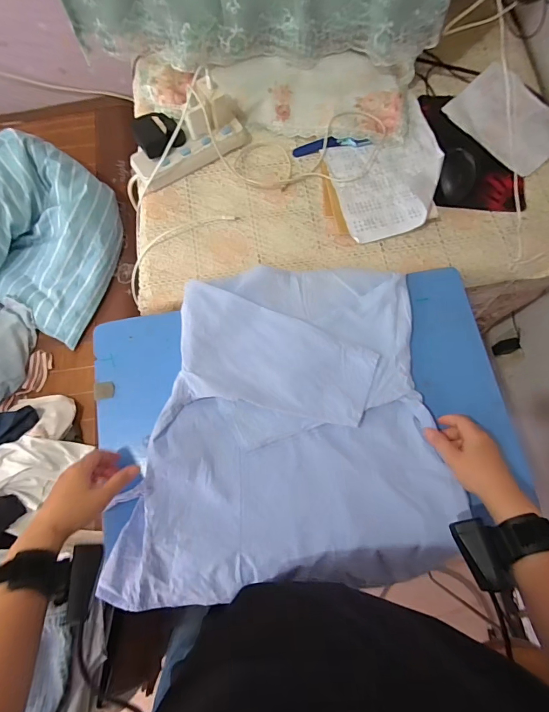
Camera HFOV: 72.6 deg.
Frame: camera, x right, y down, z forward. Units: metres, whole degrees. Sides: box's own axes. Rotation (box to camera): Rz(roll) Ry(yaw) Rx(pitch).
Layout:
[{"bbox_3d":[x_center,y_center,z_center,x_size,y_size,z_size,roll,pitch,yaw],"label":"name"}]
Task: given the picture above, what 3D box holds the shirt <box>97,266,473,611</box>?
[{"bbox_3d":[0.005,0.087,0.540,0.435,0.029,0.447,-4,74,-2],"label":"shirt"}]

